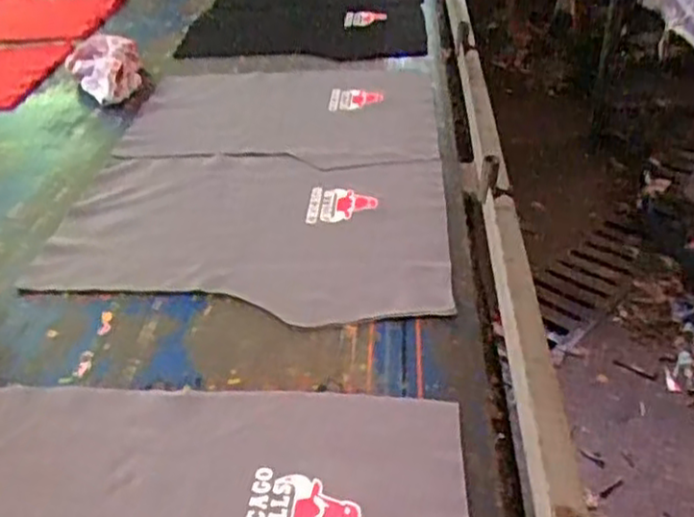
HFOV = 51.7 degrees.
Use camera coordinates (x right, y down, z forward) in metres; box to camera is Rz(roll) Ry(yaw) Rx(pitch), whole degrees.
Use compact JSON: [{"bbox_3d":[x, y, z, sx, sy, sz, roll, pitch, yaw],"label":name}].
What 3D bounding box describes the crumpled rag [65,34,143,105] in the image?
[{"bbox_3d":[-0.428,-0.339,1.264,0.119,0.065,0.208,-14,37,-14],"label":"crumpled rag"}]

